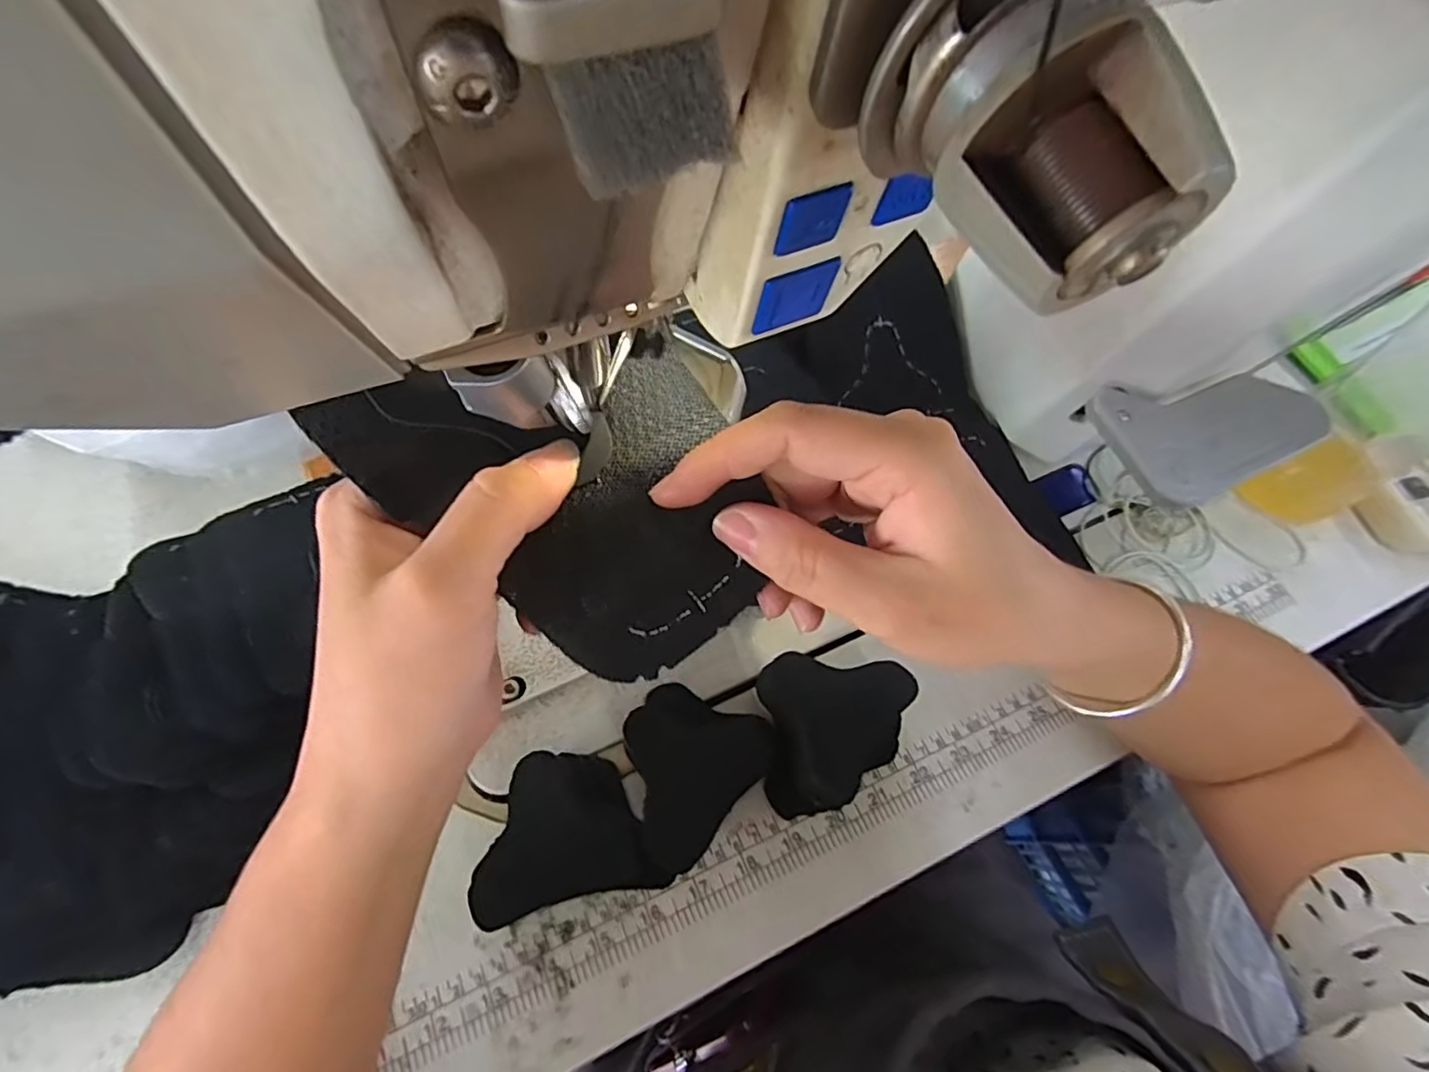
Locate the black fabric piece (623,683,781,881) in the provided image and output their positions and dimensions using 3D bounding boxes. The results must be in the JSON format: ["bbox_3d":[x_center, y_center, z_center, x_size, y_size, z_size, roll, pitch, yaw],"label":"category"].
[{"bbox_3d":[-0.016,0.113,0.312,0.070,0.033,0.081,39,69,15],"label":"black fabric piece"}]

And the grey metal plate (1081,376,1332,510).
[{"bbox_3d":[0.250,-0.055,0.309,0.111,0.015,0.062,-16,66,-9],"label":"grey metal plate"}]

